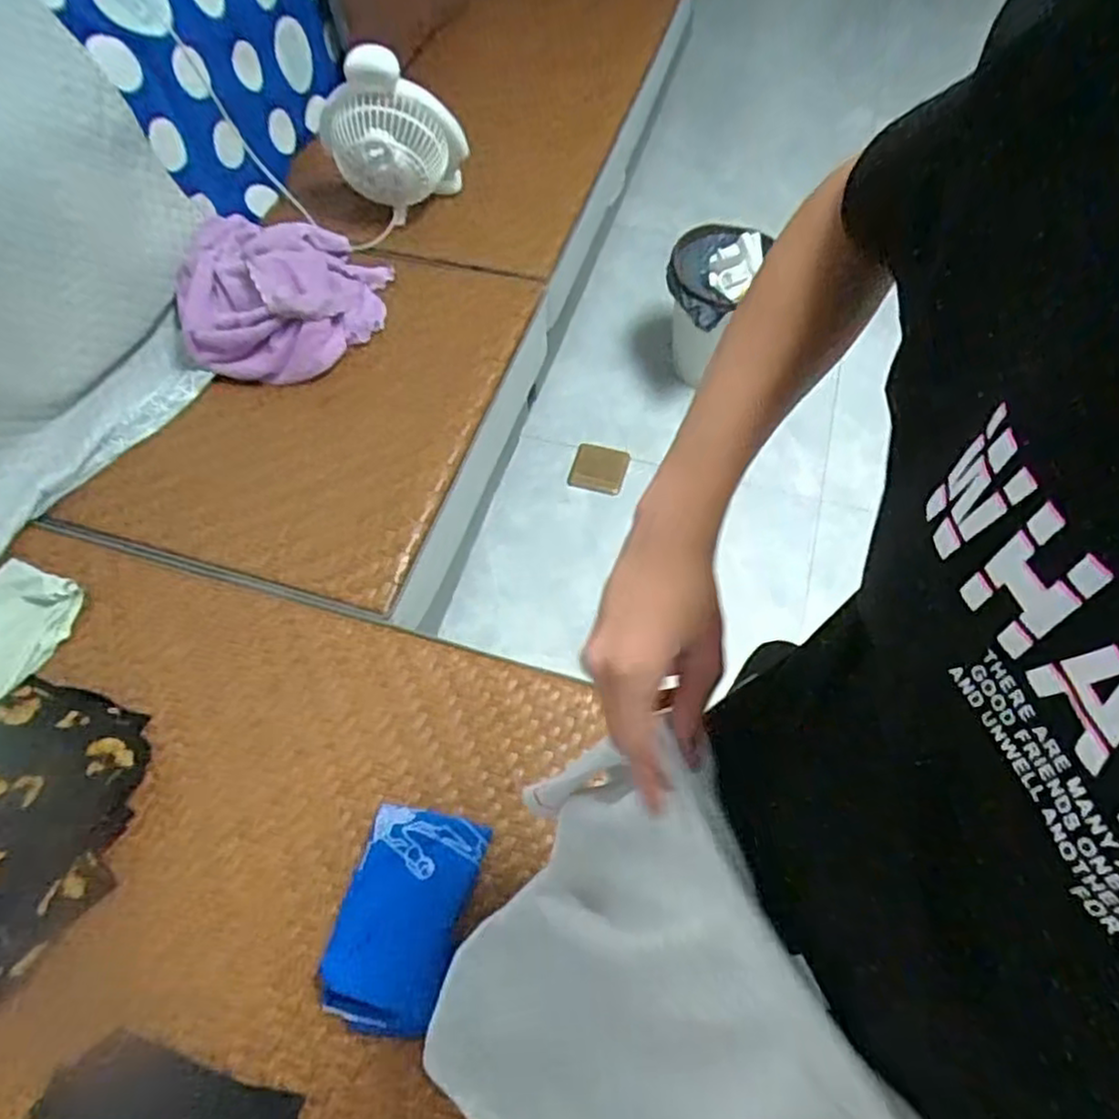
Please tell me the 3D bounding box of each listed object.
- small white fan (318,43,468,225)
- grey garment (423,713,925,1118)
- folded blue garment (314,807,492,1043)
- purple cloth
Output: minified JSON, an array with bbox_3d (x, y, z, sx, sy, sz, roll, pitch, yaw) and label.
[{"bbox_3d":[-0.268,-0.679,1.180,0.221,0.308,0.121,-8,60,-7],"label":"small white fan"},{"bbox_3d":[0.031,0.333,0.538,0.142,0.535,0.321,-2,58,-23],"label":"grey garment"},{"bbox_3d":[-0.166,0.372,0.772,0.123,0.029,0.211,15,60,7],"label":"folded blue garment"},{"bbox_3d":[-0.444,-0.431,1.175,0.312,0.130,0.295,-5,59,-2],"label":"purple cloth"}]

